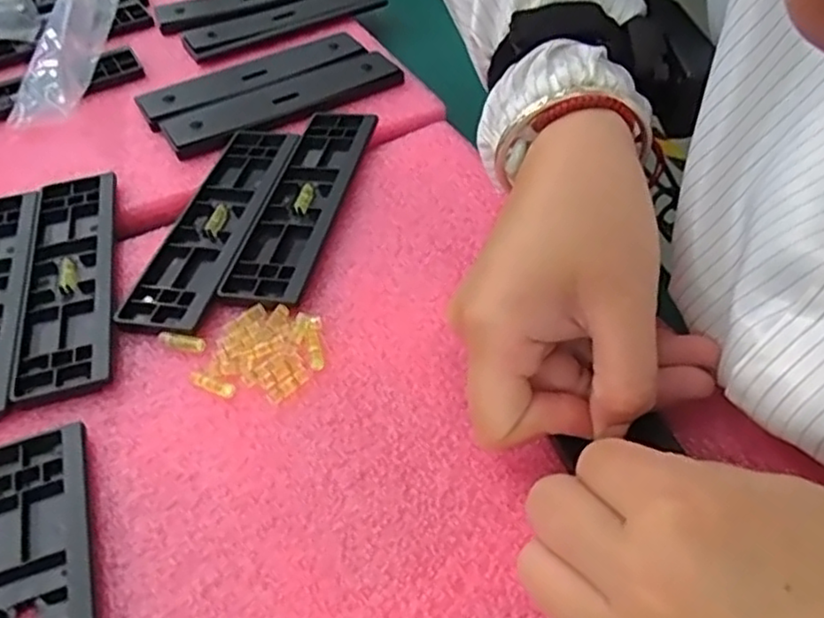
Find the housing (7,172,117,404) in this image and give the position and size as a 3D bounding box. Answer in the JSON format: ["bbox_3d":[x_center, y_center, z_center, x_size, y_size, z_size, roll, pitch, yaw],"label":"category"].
[{"bbox_3d":[-0.174,-0.018,0.347,0.043,0.007,0.155,-14,47,-7],"label":"housing"}]

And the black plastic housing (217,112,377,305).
[{"bbox_3d":[-0.059,-0.063,0.378,0.044,0.006,0.159,6,48,11],"label":"black plastic housing"}]

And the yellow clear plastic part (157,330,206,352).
[{"bbox_3d":[-0.106,0.015,0.314,0.023,0.006,0.006,12,48,0],"label":"yellow clear plastic part"}]

